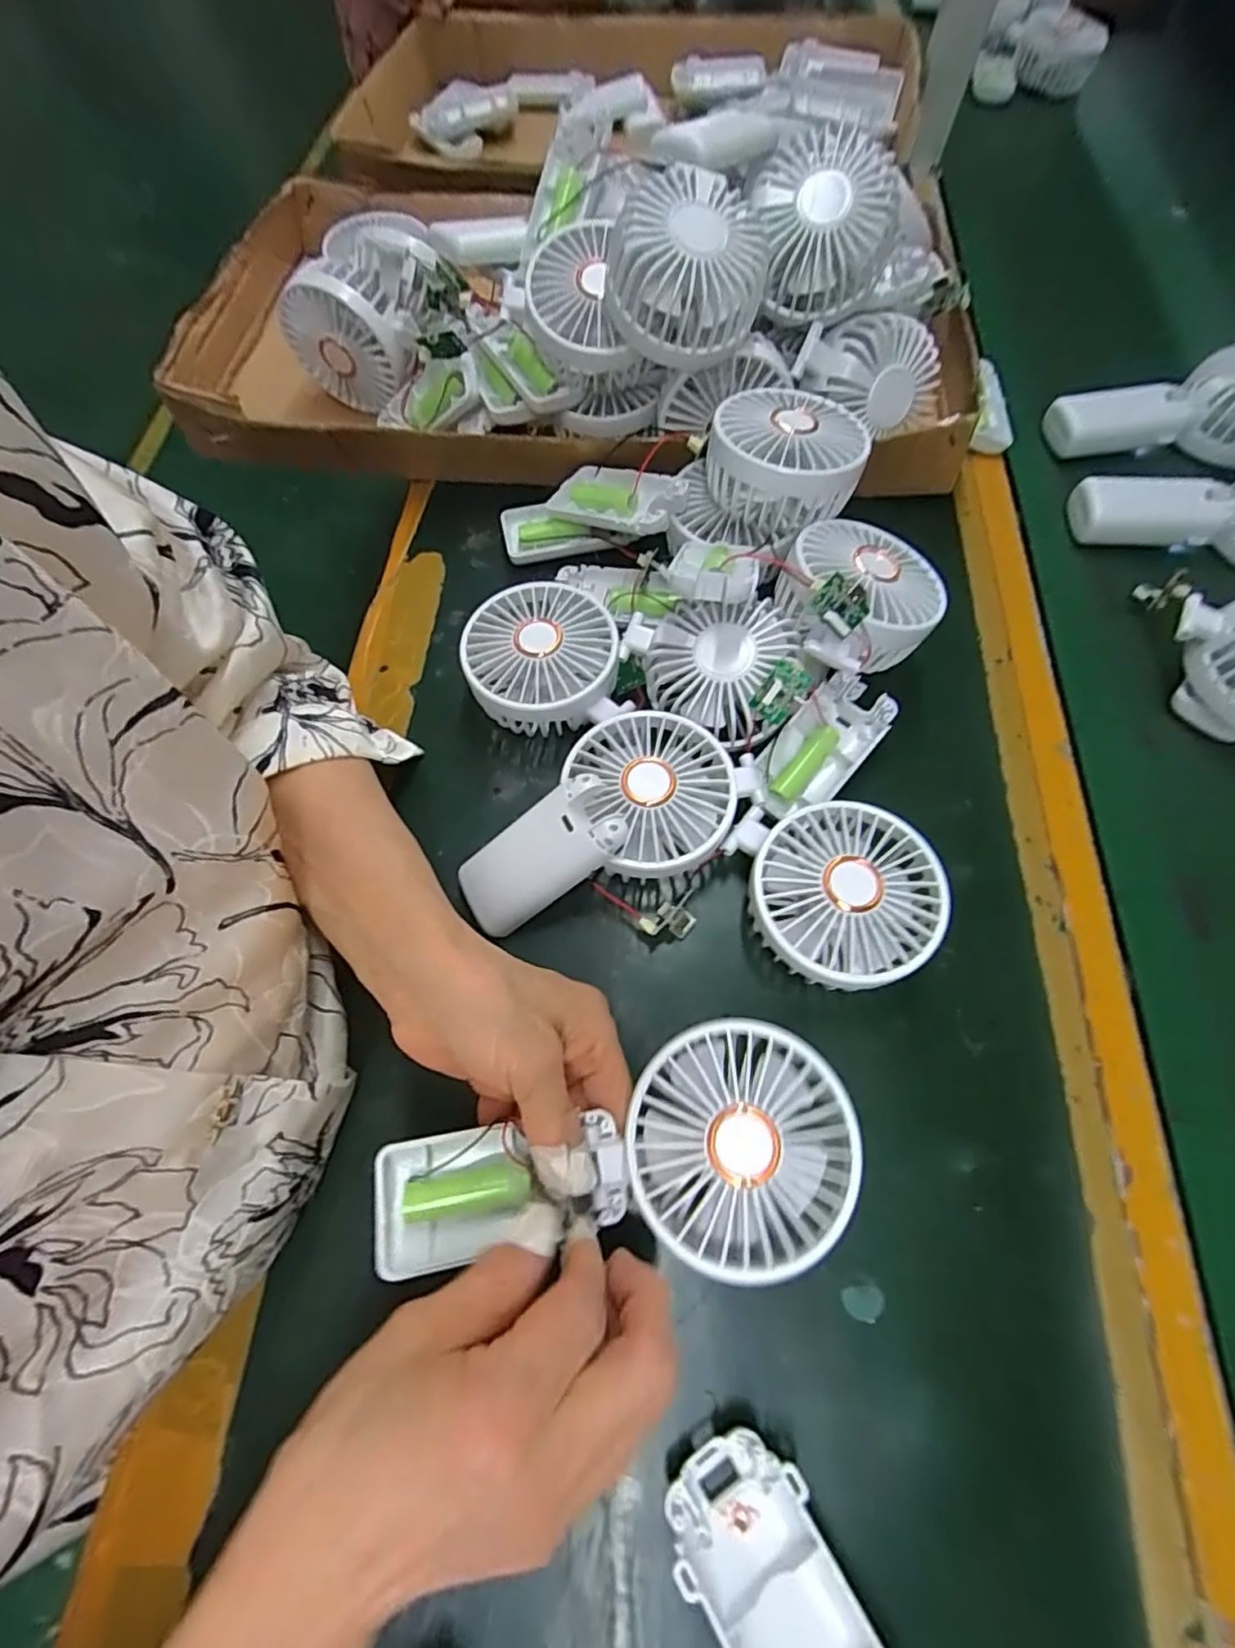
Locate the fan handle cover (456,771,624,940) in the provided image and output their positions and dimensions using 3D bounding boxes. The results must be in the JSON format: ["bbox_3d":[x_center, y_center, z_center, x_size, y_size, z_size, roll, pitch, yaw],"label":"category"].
[{"bbox_3d":[-0.039,0.018,0.310,0.092,0.016,0.041,-37,66,23],"label":"fan handle cover"}]

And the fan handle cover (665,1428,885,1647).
[{"bbox_3d":[0.058,0.274,0.223,0.050,0.017,0.095,-34,70,-13],"label":"fan handle cover"}]

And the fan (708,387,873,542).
[{"bbox_3d":[0.095,-0.209,0.354,0.081,0.039,0.078,19,67,7],"label":"fan"}]

